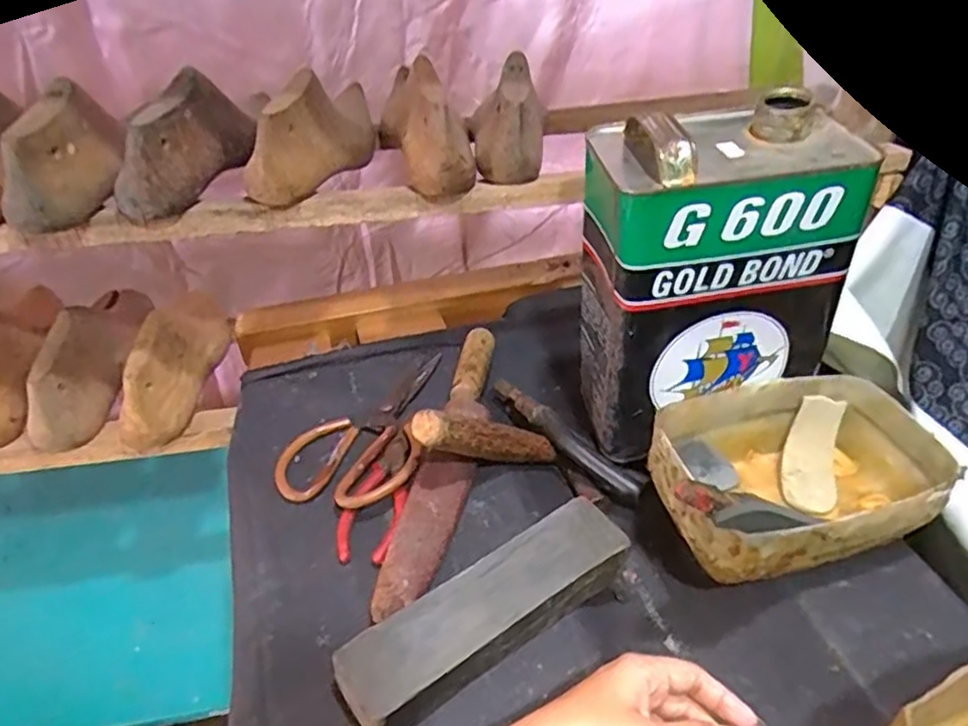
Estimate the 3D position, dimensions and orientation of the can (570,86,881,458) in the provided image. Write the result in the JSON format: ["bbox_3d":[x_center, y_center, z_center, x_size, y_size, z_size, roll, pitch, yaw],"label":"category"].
[{"bbox_3d":[0.160,-0.056,0.503,0.160,0.235,0.104,-6,38,-5],"label":"can"}]

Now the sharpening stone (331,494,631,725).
[{"bbox_3d":[0.004,0.153,0.424,0.194,0.034,0.053,-23,43,-29],"label":"sharpening stone"}]

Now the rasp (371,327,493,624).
[{"bbox_3d":[-0.025,0.068,0.533,0.040,0.030,0.279,10,37,10],"label":"rasp"}]

